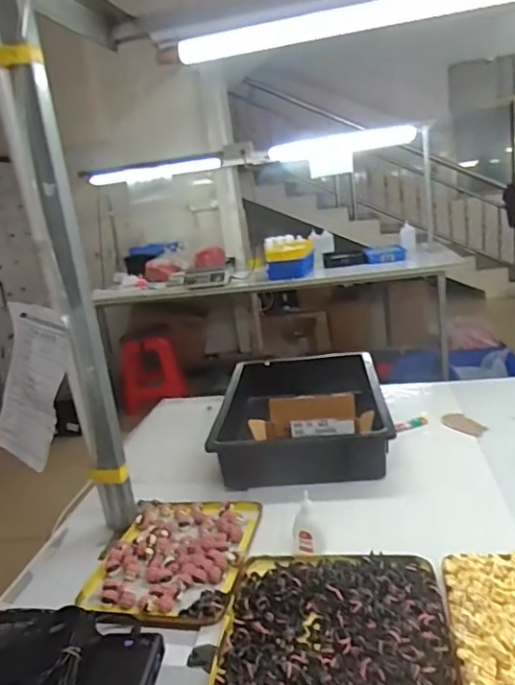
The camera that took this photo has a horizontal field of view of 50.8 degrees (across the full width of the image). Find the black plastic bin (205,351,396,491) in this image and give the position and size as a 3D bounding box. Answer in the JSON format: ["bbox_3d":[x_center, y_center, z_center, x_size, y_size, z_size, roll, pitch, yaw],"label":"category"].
[{"bbox_3d":[0.079,0.130,1.099,0.326,0.099,0.430,-5,14,7],"label":"black plastic bin"}]

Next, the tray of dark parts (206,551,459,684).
[{"bbox_3d":[0.081,0.310,0.593,0.238,0.019,0.243,-5,14,10],"label":"tray of dark parts"}]

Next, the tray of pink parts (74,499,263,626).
[{"bbox_3d":[-0.119,0.297,0.768,0.212,0.017,0.259,-4,14,13],"label":"tray of pink parts"}]

